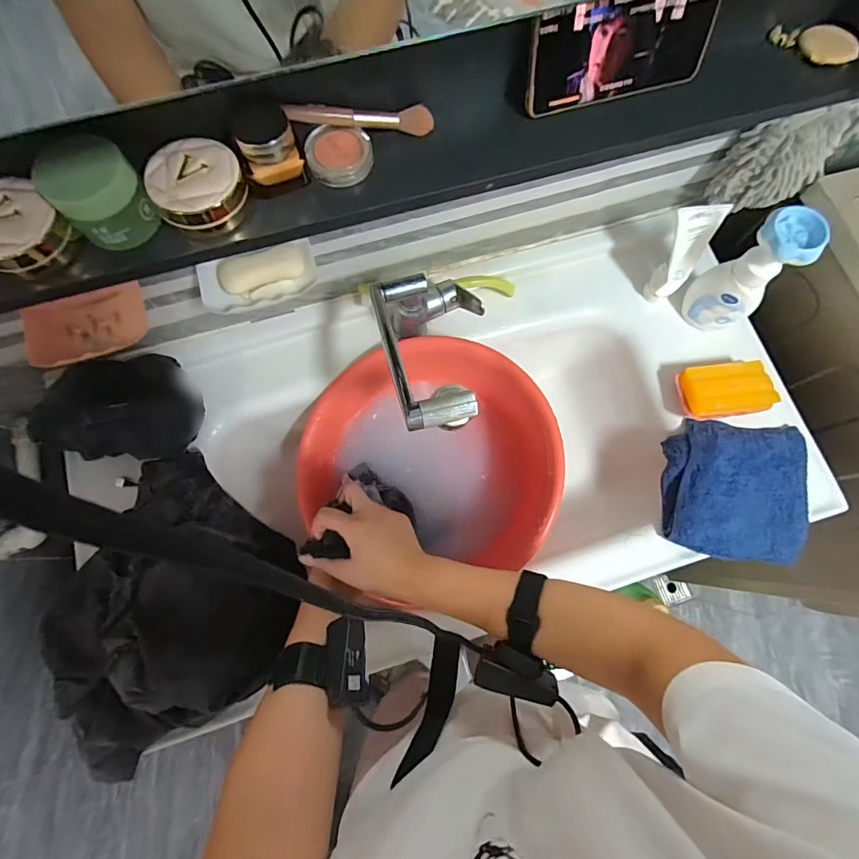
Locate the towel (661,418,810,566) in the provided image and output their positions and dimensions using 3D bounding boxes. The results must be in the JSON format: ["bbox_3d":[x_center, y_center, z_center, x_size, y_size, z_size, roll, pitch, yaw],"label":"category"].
[{"bbox_3d":[0.424,0.082,0.602,0.180,0.032,0.189,11,75,2],"label":"towel"}]

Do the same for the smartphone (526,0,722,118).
[{"bbox_3d":[0.166,-0.328,0.375,0.166,0.074,0.008,-15,56,-4],"label":"smartphone"}]

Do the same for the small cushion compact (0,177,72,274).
[{"bbox_3d":[-0.331,-0.161,0.344,0.068,0.030,0.067,44,79,10],"label":"small cushion compact"}]

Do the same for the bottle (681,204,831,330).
[{"bbox_3d":[0.427,-0.204,0.585,0.055,0.183,0.084,-36,79,-9],"label":"bottle"}]

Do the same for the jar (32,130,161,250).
[{"bbox_3d":[-0.256,-0.182,0.337,0.061,0.055,0.056,0,75,-1],"label":"jar"}]

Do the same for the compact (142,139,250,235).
[{"bbox_3d":[-0.191,-0.201,0.359,0.070,0.039,0.066,0,75,-1],"label":"compact"}]

